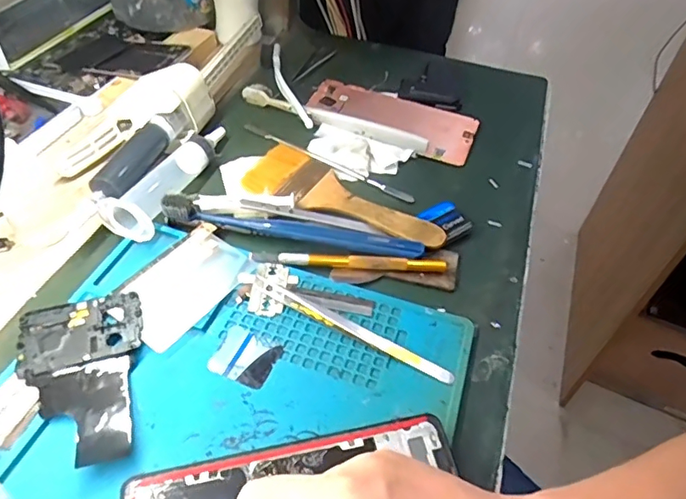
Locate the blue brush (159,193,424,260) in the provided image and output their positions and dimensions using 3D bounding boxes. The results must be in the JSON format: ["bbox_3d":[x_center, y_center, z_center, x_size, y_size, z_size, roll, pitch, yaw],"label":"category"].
[{"bbox_3d":[-0.035,-0.015,0.373,0.182,0.021,0.019,10,48,2],"label":"blue brush"}]

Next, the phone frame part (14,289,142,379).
[{"bbox_3d":[-0.156,0.049,0.315,0.068,0.005,0.045,-13,51,-18],"label":"phone frame part"}]

